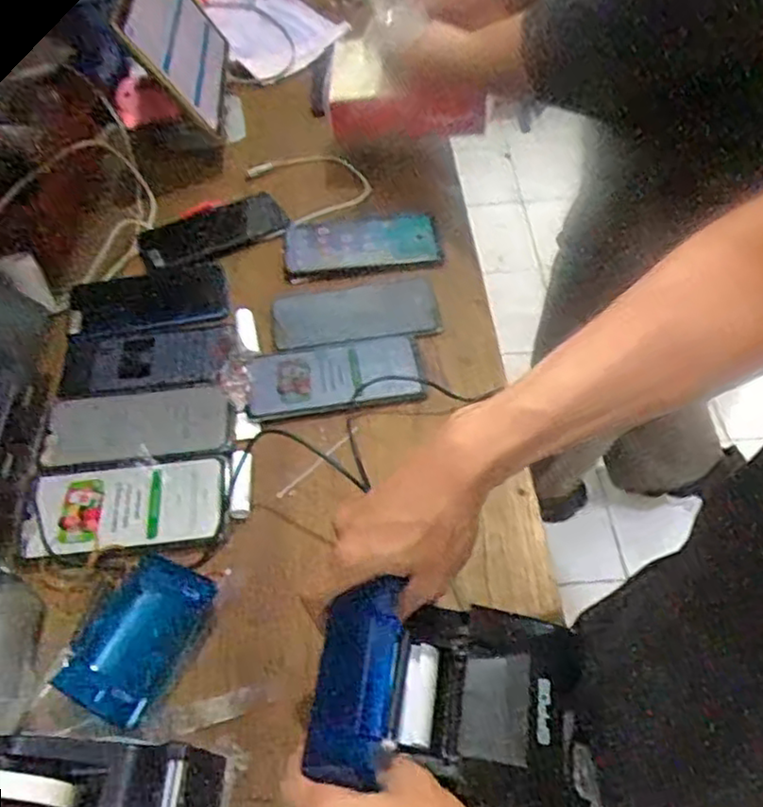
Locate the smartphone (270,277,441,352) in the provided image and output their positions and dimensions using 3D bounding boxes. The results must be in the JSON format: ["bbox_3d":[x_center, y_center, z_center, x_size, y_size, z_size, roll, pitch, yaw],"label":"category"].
[{"bbox_3d":[-0.027,-0.095,0.696,0.164,0.005,0.082,-9,52,-2],"label":"smartphone"}]

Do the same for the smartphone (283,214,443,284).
[{"bbox_3d":[-0.022,-0.179,0.758,0.169,0.008,0.088,-8,52,-1],"label":"smartphone"}]

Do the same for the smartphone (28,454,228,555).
[{"bbox_3d":[-0.208,0.083,0.569,0.159,0.014,0.075,-7,52,-1],"label":"smartphone"}]

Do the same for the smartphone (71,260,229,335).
[{"bbox_3d":[-0.247,-0.112,0.739,0.157,0.011,0.093,-9,50,-12],"label":"smartphone"}]

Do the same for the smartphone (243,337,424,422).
[{"bbox_3d":[-0.044,-0.028,0.637,0.157,0.013,0.077,-10,52,-3],"label":"smartphone"}]

